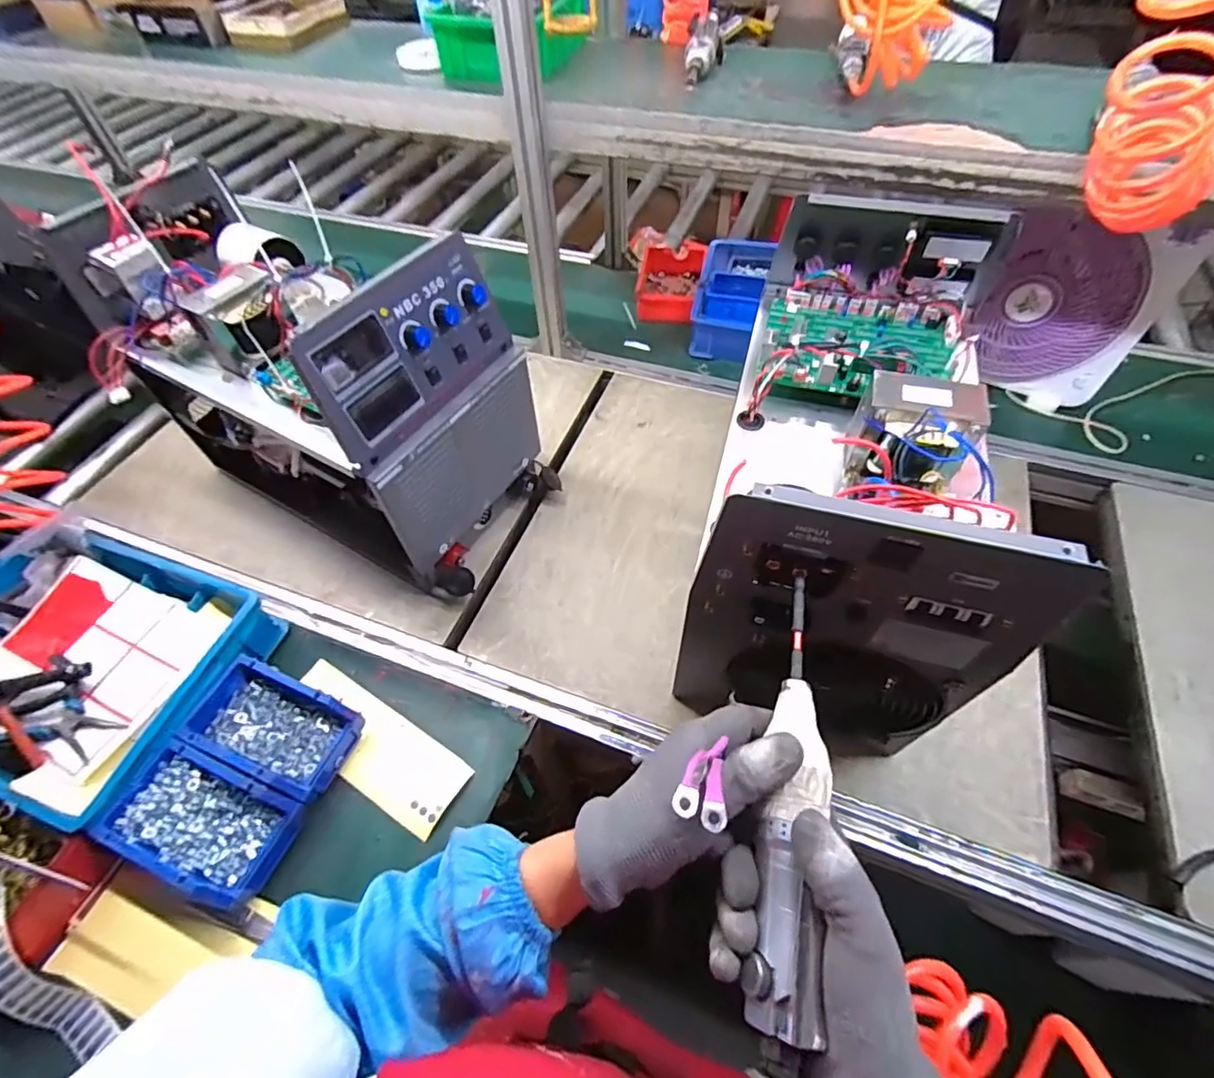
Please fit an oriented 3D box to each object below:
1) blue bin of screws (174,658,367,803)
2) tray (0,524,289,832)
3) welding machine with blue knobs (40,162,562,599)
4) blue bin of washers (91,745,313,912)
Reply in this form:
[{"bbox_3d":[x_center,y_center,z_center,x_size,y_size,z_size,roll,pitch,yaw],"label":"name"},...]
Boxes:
[{"bbox_3d":[-0.373,0.214,0.630,0.169,0.066,0.101,19,56,15],"label":"blue bin of screws"},{"bbox_3d":[-0.622,0.137,0.657,0.357,0.092,0.275,17,57,14],"label":"tray"},{"bbox_3d":[-0.384,-0.209,0.759,0.554,0.375,0.259,24,59,18],"label":"welding machine with blue knobs"},{"bbox_3d":[-0.412,0.293,0.574,0.161,0.068,0.100,15,56,13],"label":"blue bin of washers"}]

